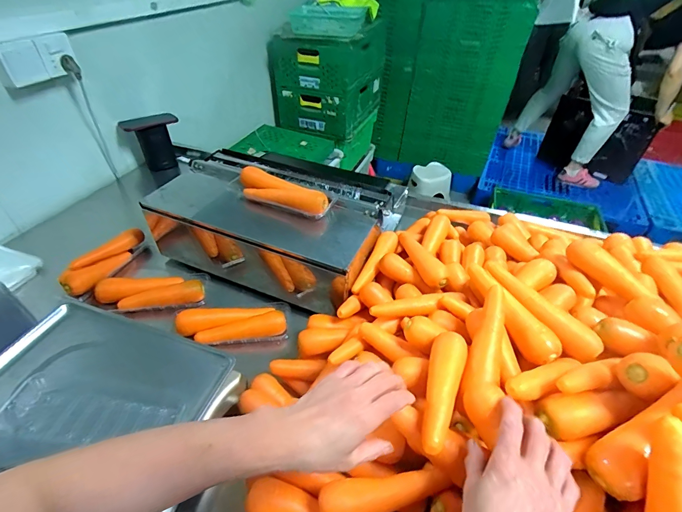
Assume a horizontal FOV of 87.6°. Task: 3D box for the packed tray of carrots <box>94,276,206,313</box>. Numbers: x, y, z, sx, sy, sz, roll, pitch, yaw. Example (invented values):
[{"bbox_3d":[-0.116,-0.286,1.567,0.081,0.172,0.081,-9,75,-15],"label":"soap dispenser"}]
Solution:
[{"bbox_3d":[-0.389,0.073,0.734,0.212,0.041,0.075,-3,42,-5],"label":"packed tray of carrots"}]

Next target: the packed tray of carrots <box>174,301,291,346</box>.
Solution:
[{"bbox_3d":[-0.208,0.129,0.701,0.212,0.044,0.081,-6,43,-8],"label":"packed tray of carrots"}]

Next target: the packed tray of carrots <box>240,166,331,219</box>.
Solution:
[{"bbox_3d":[-0.123,-0.135,0.736,0.205,0.056,0.060,12,43,11],"label":"packed tray of carrots"}]

